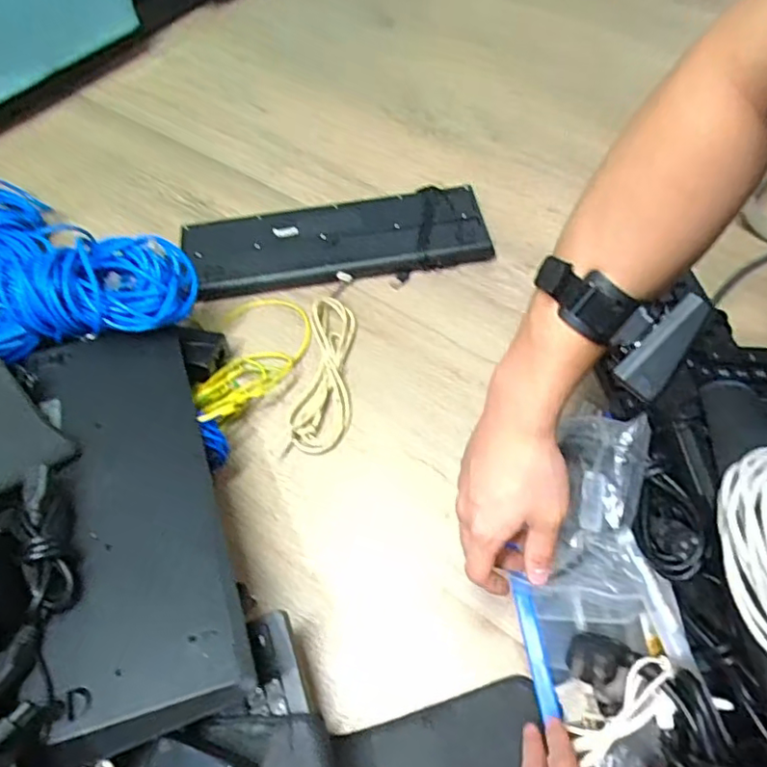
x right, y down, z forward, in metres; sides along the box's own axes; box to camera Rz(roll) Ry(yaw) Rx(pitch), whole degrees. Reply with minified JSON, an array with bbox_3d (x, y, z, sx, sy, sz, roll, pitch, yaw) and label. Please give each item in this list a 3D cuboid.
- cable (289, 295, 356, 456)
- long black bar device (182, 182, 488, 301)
[{"bbox_3d":[-0.068,-0.016,0.727,0.063,0.021,0.218,3,57,4],"label":"cable"},{"bbox_3d":[-0.067,-0.208,0.841,0.429,0.029,0.150,-9,57,-4],"label":"long black bar device"}]

